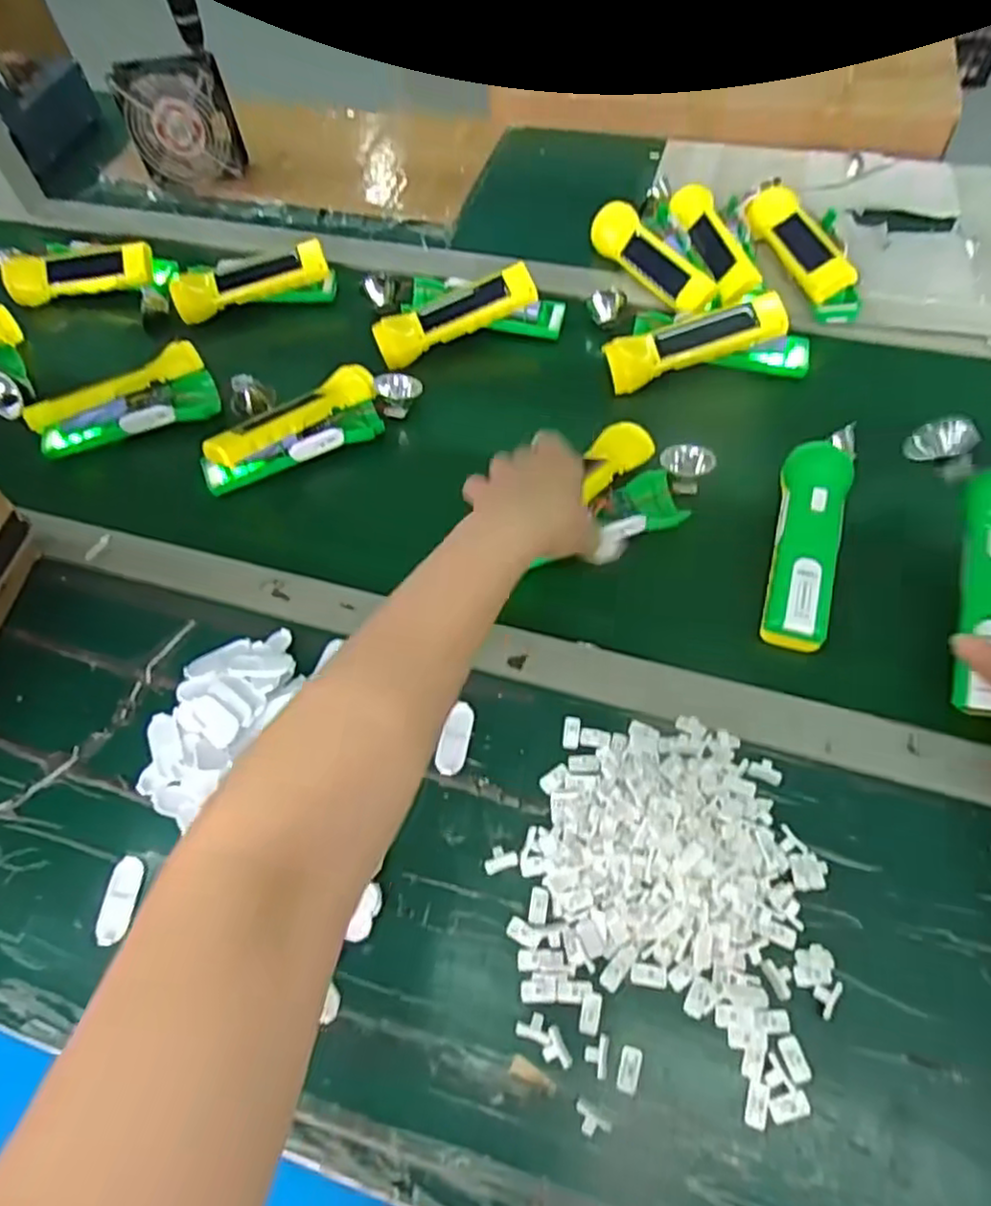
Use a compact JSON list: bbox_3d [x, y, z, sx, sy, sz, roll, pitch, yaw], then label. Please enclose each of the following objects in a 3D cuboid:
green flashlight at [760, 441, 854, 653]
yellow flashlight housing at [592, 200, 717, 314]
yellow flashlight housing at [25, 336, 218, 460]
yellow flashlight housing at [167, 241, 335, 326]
[{"bbox_3d":[0.233,-0.043,0.520,0.047,0.048,0.165,15,61,13],"label":"green flashlight"},{"bbox_3d":[0.160,-0.356,0.711,0.044,0.038,0.174,-26,60,-12],"label":"yellow flashlight housing"},{"bbox_3d":[-0.371,-0.203,0.696,0.173,0.035,0.091,-17,59,-7],"label":"yellow flashlight housing"},{"bbox_3d":[-0.272,-0.356,0.767,0.174,0.045,0.055,-17,59,-7],"label":"yellow flashlight housing"}]

